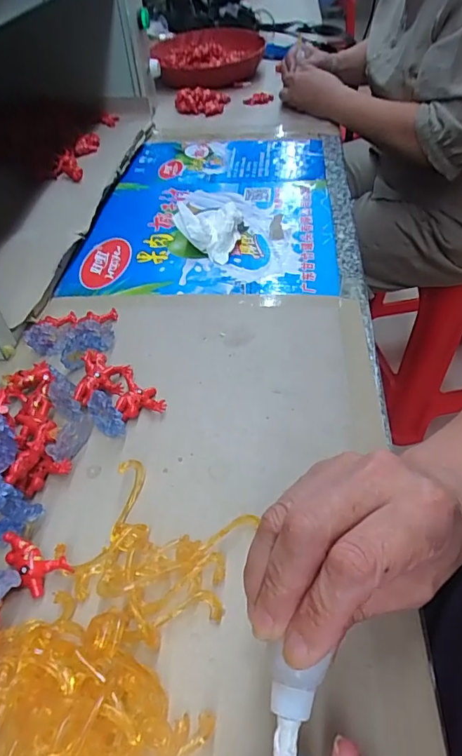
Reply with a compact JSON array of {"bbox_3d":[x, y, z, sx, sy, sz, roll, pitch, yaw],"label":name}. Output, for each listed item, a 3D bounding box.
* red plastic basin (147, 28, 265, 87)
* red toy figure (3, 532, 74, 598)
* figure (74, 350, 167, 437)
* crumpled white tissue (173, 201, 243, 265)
[{"bbox_3d":[-0.045,-0.676,0.980,0.229,0.068,0.198,-5,47,0],"label":"red plastic basin"},{"bbox_3d":[-0.121,0.114,0.292,0.044,0.019,0.025,31,56,28],"label":"red toy figure"},{"bbox_3d":[-0.095,0.008,0.375,0.052,0.029,0.077,-34,54,-24],"label":"figure"},{"bbox_3d":[-0.027,-0.168,0.528,0.068,0.042,0.058,14,50,16],"label":"crumpled white tissue"}]

